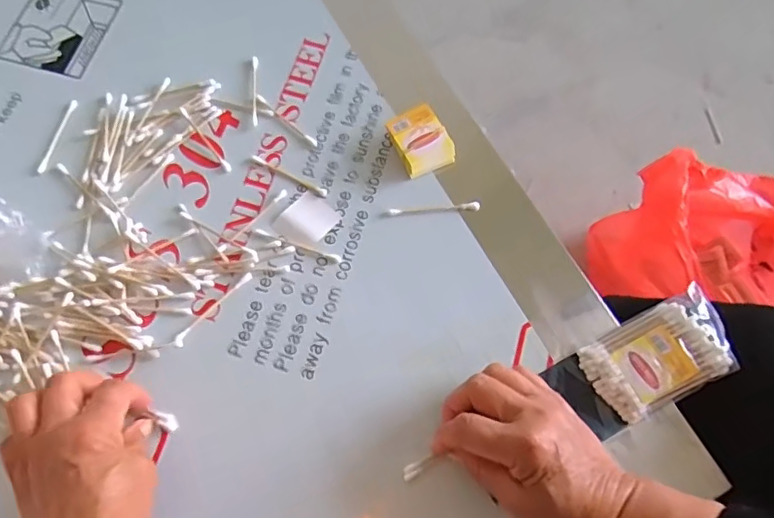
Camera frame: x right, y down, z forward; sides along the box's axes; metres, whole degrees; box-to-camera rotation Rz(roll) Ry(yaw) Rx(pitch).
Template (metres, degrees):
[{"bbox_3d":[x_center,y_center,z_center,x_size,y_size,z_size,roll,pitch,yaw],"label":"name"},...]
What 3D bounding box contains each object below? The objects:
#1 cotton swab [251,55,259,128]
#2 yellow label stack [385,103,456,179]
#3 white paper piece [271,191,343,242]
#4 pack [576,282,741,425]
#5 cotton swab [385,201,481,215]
[{"bbox_3d":[-0.117,-0.150,0.496,0.006,0.006,0.071,-5,69,-1],"label":"cotton swab"},{"bbox_3d":[0.027,-0.096,0.462,0.044,0.023,0.051,-22,70,-7],"label":"yellow label stack"},{"bbox_3d":[-0.064,-0.032,0.450,0.044,0.004,0.040,-43,74,-14],"label":"white paper piece"},{"bbox_3d":[0.192,0.068,0.394,0.098,0.019,0.060,-29,64,2],"label":"pack"},{"bbox_3d":[0.038,-0.041,0.451,0.072,0.005,0.007,-3,69,0],"label":"cotton swab"}]

